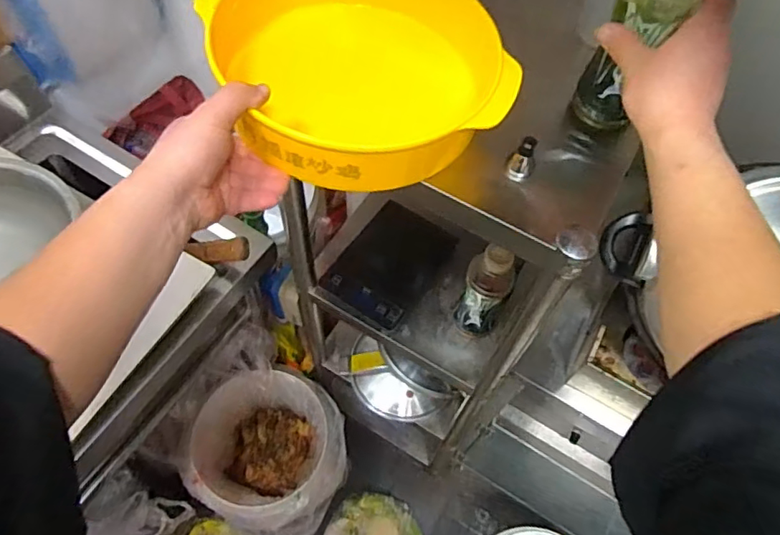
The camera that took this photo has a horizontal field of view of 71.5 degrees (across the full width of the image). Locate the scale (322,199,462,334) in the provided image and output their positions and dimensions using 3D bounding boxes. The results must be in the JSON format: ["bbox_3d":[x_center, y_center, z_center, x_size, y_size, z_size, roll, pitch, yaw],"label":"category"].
[{"bbox_3d":[0.001,-0.010,0.968,0.159,0.022,0.217,31,62,15],"label":"scale"}]

